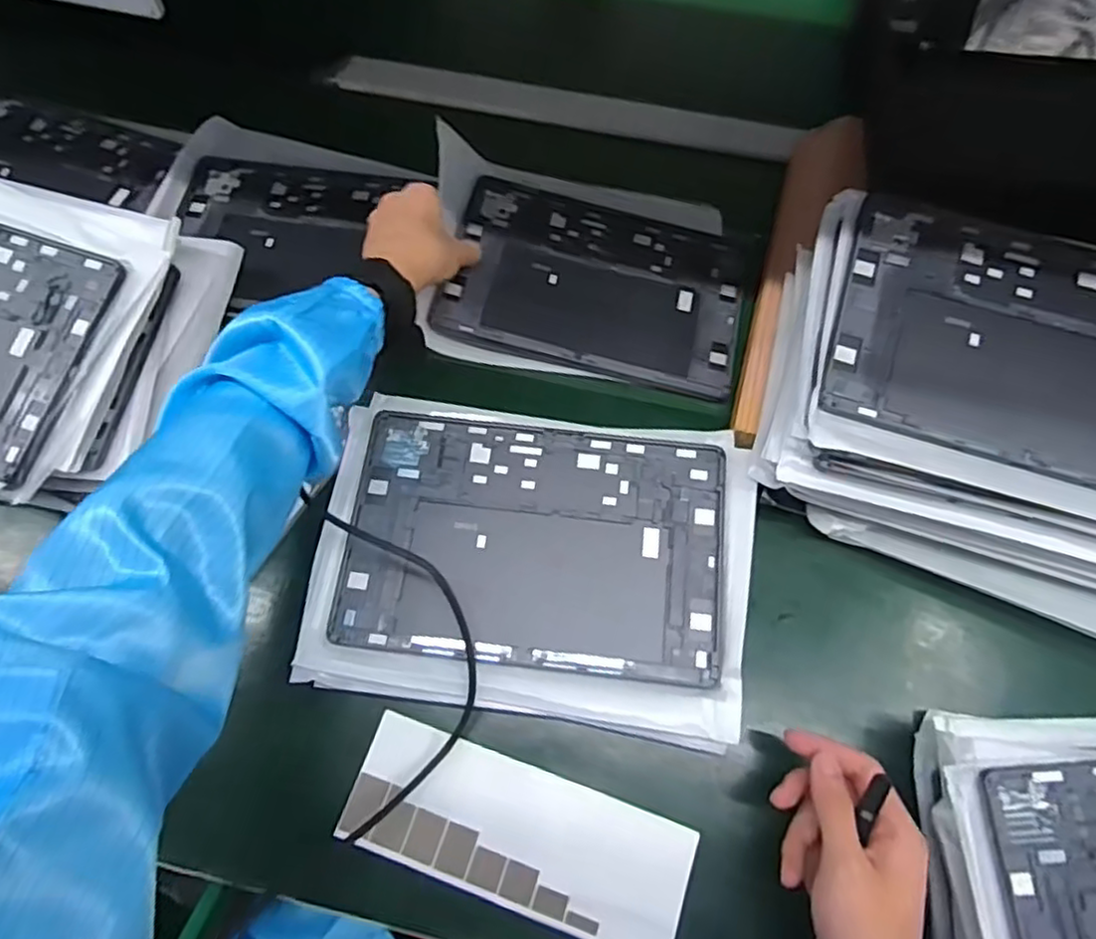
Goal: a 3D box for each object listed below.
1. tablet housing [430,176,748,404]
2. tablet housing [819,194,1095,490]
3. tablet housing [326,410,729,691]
[{"bbox_3d":[0.044,-0.160,0.581,0.249,0.008,0.176,14,67,-1],"label":"tablet housing"},{"bbox_3d":[0.320,-0.081,0.440,0.253,0.011,0.172,17,76,5],"label":"tablet housing"},{"bbox_3d":[-0.007,0.048,0.460,0.253,0.013,0.167,7,65,3],"label":"tablet housing"}]

